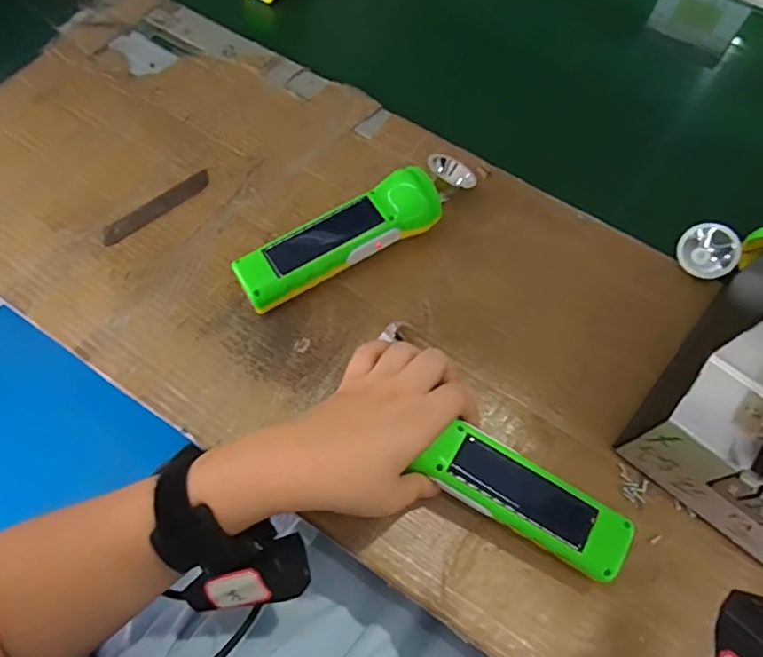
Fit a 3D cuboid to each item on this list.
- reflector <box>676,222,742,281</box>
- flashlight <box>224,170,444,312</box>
[{"bbox_3d":[0.270,-0.066,0.451,0.045,0.043,0.030,34,44,30],"label":"reflector"},{"bbox_3d":[-0.032,-0.068,0.426,0.163,0.044,0.040,-28,68,-15],"label":"flashlight"}]

